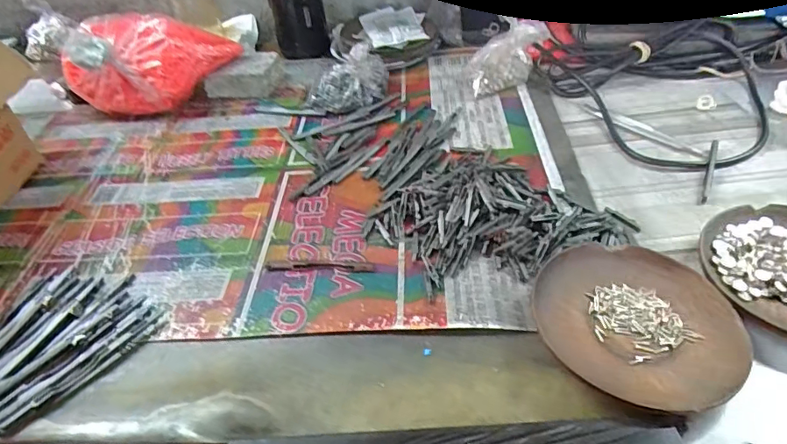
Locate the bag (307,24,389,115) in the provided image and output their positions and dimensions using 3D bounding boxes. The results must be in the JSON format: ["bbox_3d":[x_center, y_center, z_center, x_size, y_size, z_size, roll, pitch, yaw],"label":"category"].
[{"bbox_3d":[-0.049,-0.159,0.526,0.083,0.074,0.059,-6,40,0],"label":"bag"}]

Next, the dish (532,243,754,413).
[{"bbox_3d":[0.141,0.056,0.297,0.111,0.017,0.110,-4,40,3],"label":"dish"}]

